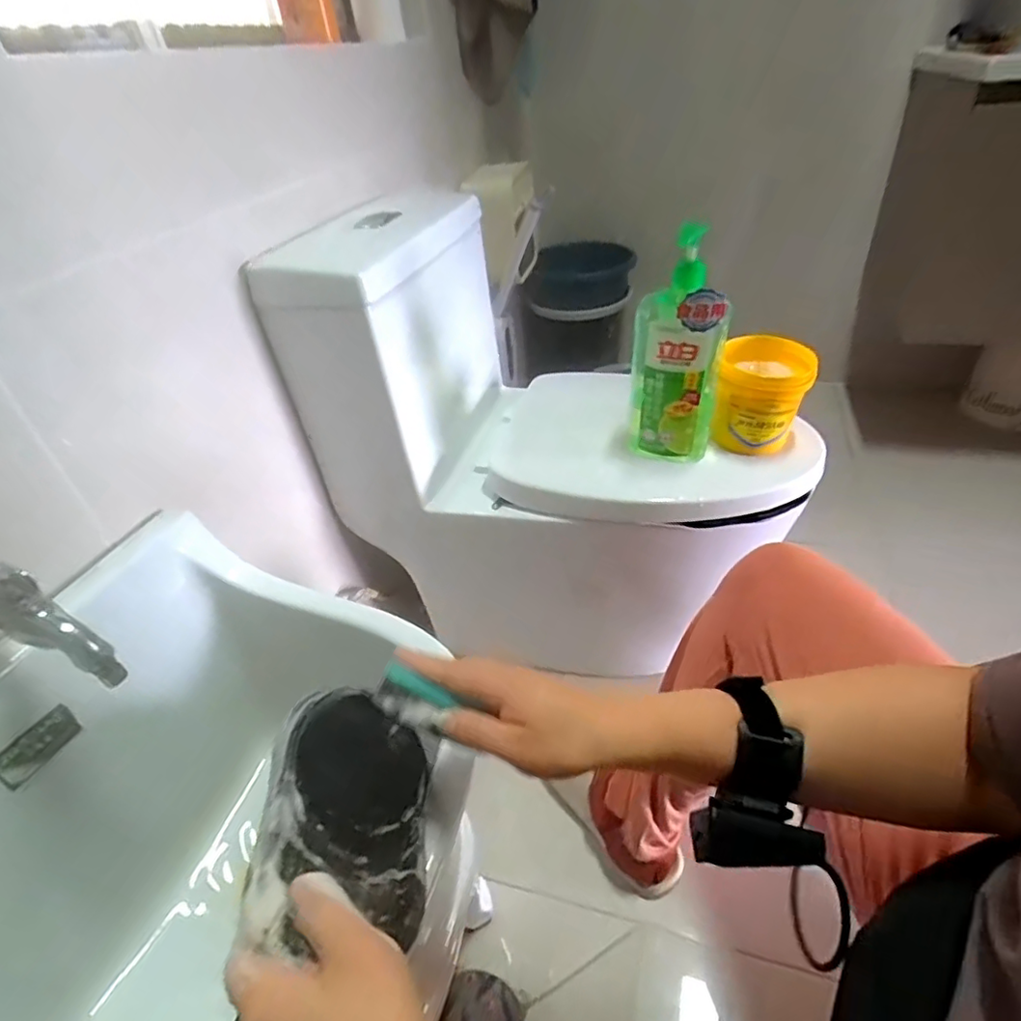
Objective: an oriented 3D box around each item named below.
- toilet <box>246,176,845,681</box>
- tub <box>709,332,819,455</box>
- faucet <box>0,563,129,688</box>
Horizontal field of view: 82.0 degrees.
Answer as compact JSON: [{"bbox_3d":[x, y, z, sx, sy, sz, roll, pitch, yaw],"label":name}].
[{"bbox_3d":[0.095,-0.080,0.963,0.679,0.698,0.375,5,40,15],"label":"toilet"},{"bbox_3d":[0.330,-0.143,0.788,0.127,0.140,0.116,7,40,17],"label":"tub"},{"bbox_3d":[-0.365,0.072,0.413,0.172,0.095,0.042,12,42,23],"label":"faucet"}]

